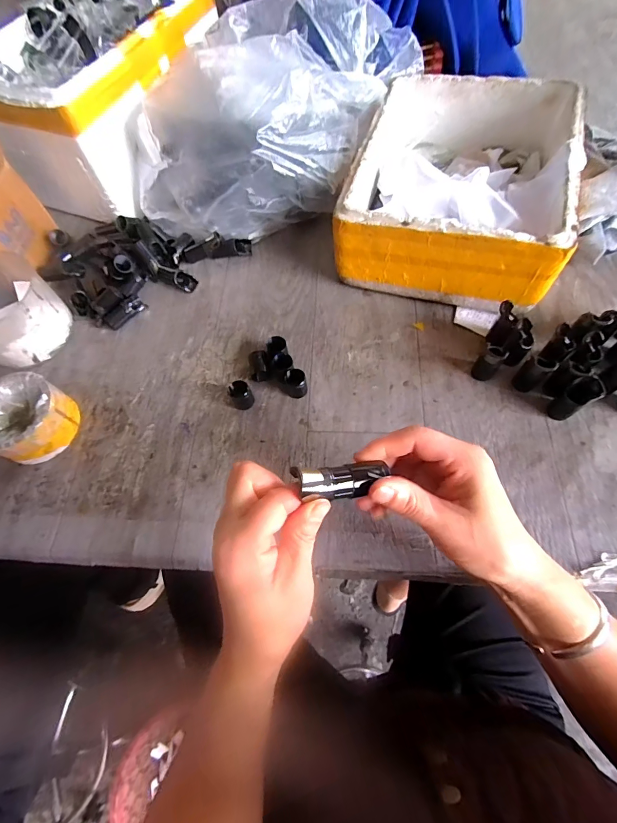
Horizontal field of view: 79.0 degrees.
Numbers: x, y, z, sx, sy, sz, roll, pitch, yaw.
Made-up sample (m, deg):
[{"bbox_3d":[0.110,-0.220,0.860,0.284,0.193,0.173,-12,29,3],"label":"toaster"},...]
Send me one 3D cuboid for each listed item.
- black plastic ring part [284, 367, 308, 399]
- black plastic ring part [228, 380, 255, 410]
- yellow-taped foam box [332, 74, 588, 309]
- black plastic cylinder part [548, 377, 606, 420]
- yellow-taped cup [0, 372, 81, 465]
[{"bbox_3d":[-0.013,-0.030,0.408,0.021,0.030,0.020,-2,65,4],"label":"black plastic ring part"},{"bbox_3d":[-0.073,-0.017,0.406,0.022,0.031,0.018,-27,66,-8],"label":"black plastic ring part"},{"bbox_3d":[0.181,-0.270,0.459,0.240,0.104,0.278,17,68,13],"label":"yellow-taped foam box"},{"bbox_3d":[0.256,-0.010,0.362,0.024,0.054,0.024,-2,65,4],"label":"black plastic cylinder part"},{"bbox_3d":[-0.302,0.008,0.398,0.083,0.048,0.082,-2,65,4],"label":"yellow-taped cup"}]

